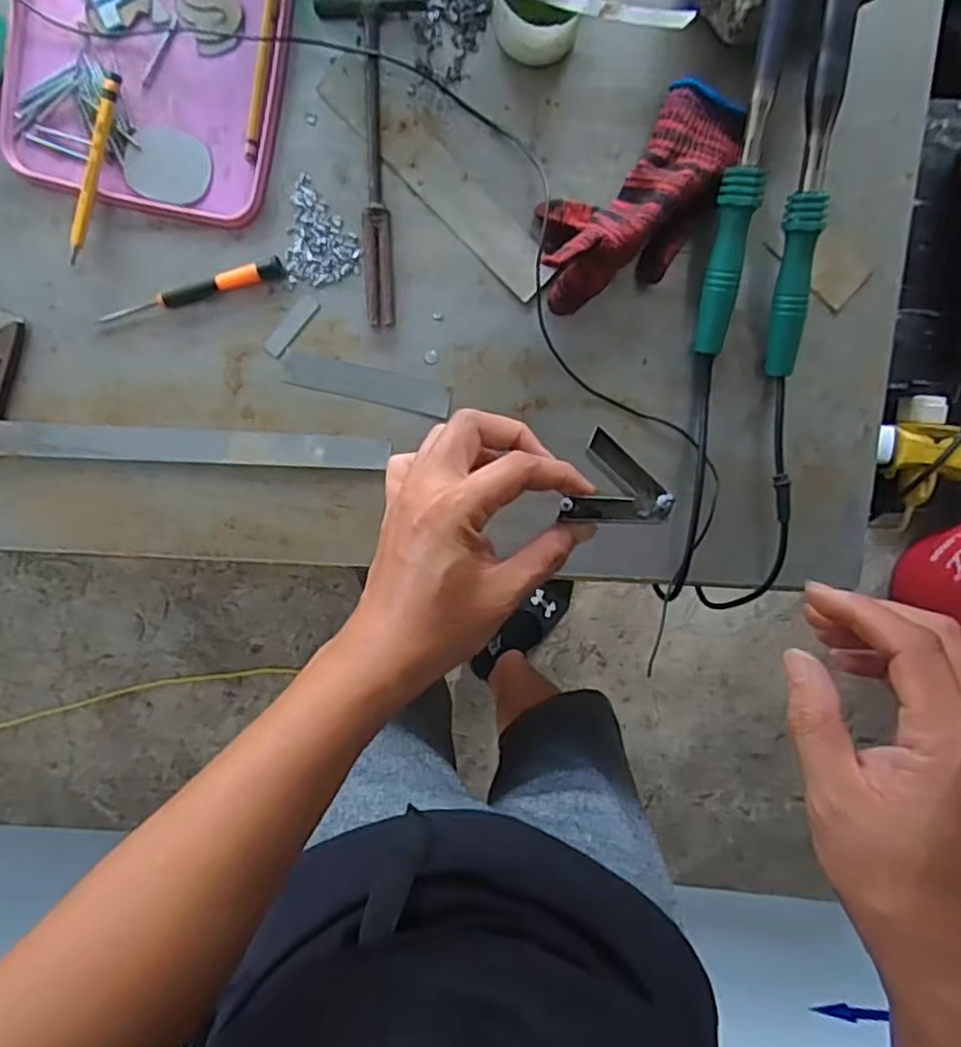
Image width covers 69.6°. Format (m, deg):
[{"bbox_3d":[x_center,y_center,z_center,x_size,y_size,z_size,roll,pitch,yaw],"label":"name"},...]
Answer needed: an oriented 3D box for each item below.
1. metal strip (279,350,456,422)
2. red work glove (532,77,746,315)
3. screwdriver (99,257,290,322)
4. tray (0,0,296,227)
[{"bbox_3d":[-0.086,-0.108,0.534,0.125,0.004,0.026,13,99,-4],"label":"metal strip"},{"bbox_3d":[0.119,-0.235,0.504,0.188,0.045,0.094,-42,98,6],"label":"red work glove"},{"bbox_3d":[-0.215,-0.172,0.512,0.140,0.013,0.014,-16,100,1],"label":"screwdriver"},{"bbox_3d":[-0.237,-0.324,0.493,0.186,0.011,0.185,13,99,-4],"label":"tray"}]

